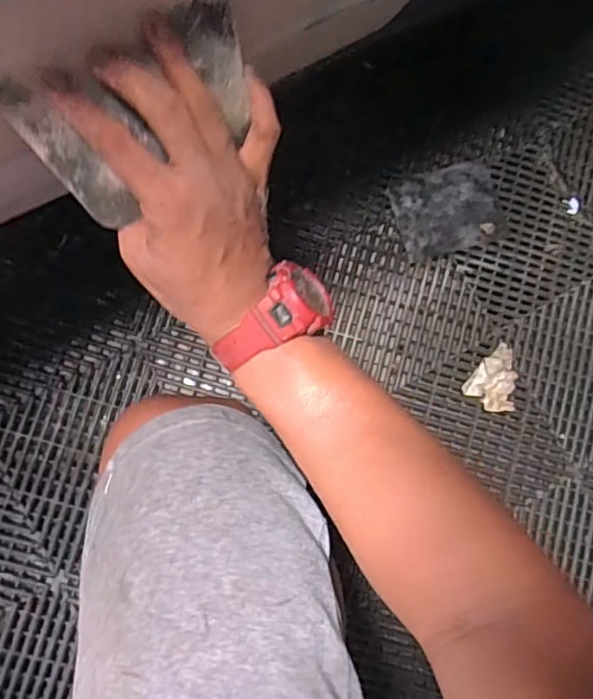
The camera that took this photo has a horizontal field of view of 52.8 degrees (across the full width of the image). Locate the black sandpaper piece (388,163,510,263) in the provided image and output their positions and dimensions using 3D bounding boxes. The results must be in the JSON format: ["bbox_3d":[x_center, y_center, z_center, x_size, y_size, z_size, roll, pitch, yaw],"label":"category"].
[{"bbox_3d":[0.203,-0.185,0.787,0.142,0.009,0.112,-16,85,-7],"label":"black sandpaper piece"}]

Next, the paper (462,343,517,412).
[{"bbox_3d":[0.244,0.036,0.748,0.063,0.023,0.082,0,83,-6],"label":"paper"}]

